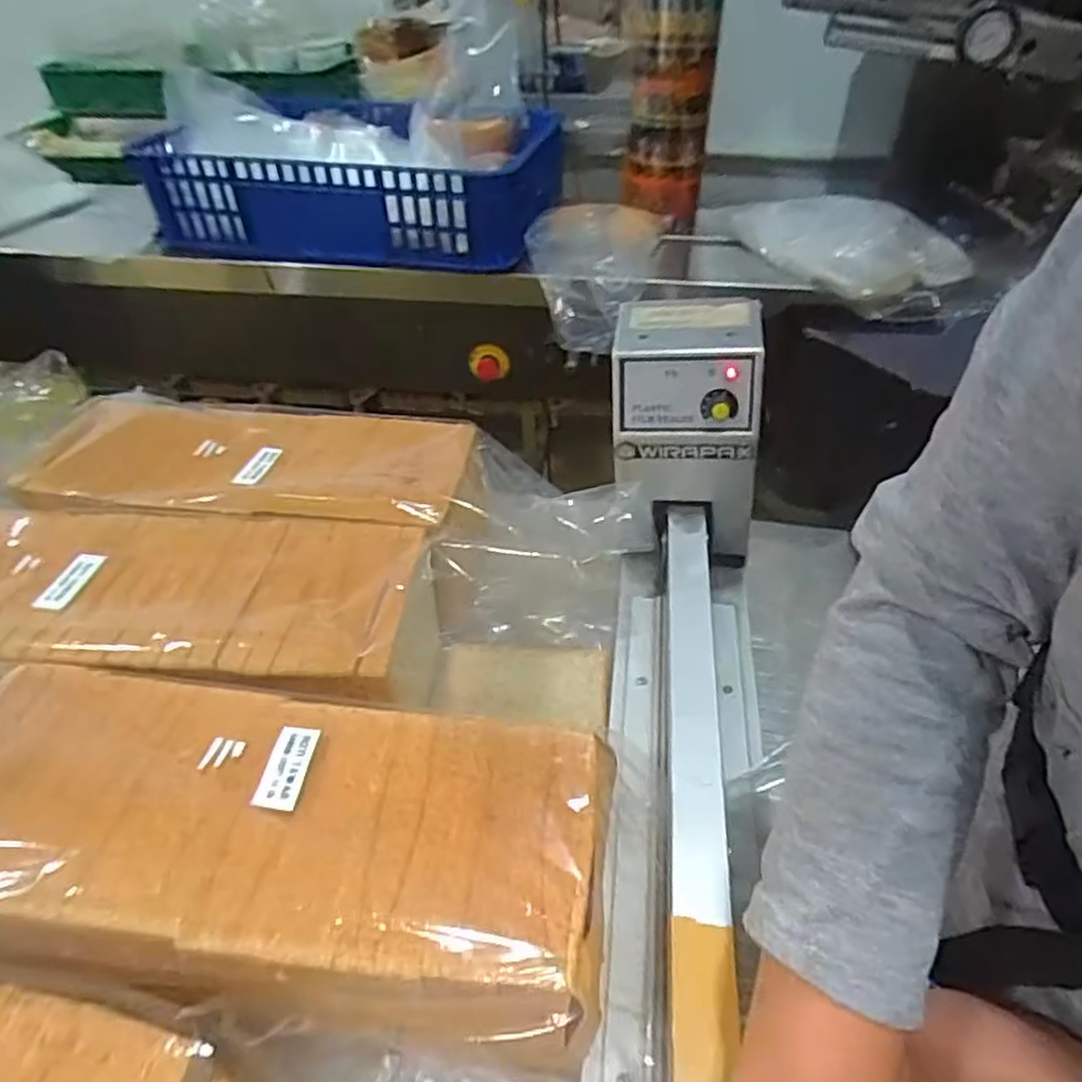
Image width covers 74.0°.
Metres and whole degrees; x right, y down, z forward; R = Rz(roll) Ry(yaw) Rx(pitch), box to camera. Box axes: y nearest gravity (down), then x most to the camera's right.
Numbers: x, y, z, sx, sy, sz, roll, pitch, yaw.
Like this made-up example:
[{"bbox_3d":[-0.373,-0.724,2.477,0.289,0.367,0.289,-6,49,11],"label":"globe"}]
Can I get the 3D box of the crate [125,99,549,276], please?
[{"bbox_3d":[-0.286,-0.597,1.192,0.616,0.160,0.358,7,42,8],"label":"crate"}]

